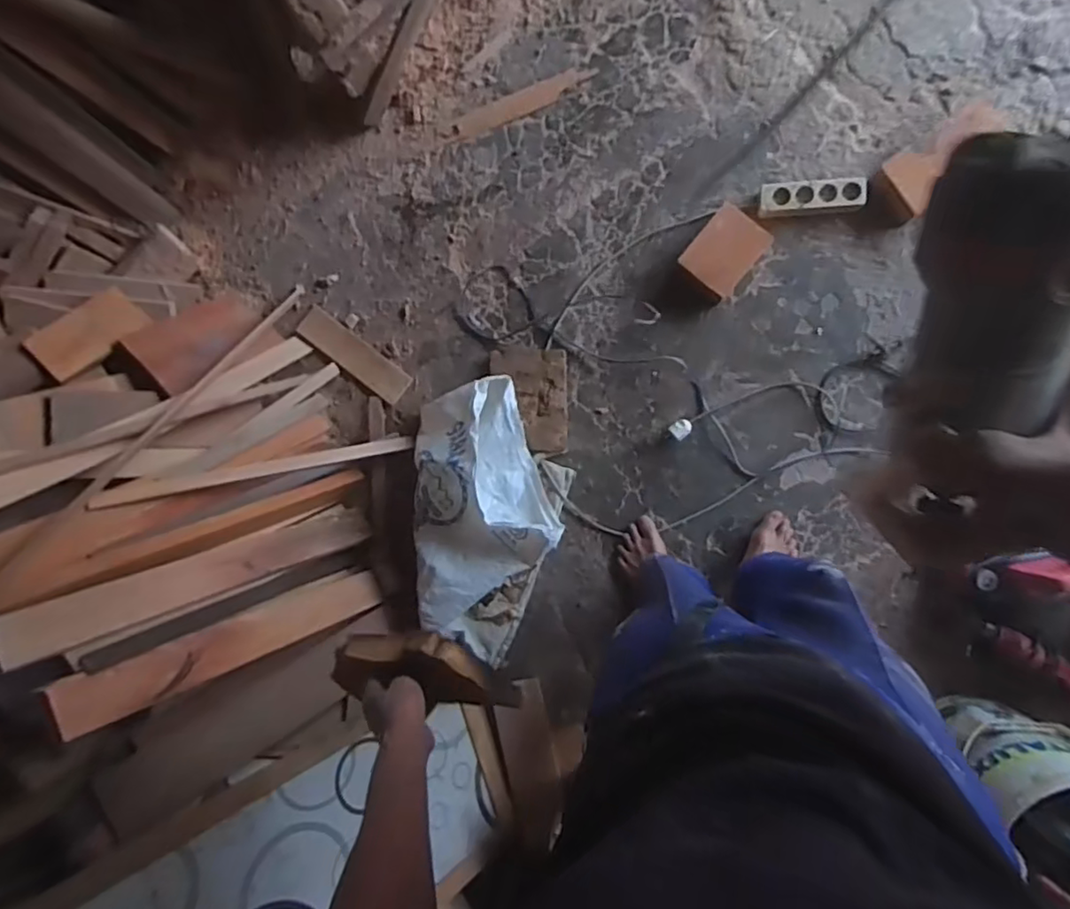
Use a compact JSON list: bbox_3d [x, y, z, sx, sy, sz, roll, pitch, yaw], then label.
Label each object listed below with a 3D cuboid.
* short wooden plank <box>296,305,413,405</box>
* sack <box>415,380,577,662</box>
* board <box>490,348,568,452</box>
[{"bbox_3d":[-0.428,-0.234,1.433,0.303,0.021,0.083,37,96,7],"label":"short wooden plank"},{"bbox_3d":[-0.097,0.149,1.301,0.323,0.170,0.614,-4,91,9],"label":"sack"},{"bbox_3d":[-0.011,-0.119,1.339,0.166,0.031,0.228,-1,89,3],"label":"board"}]

